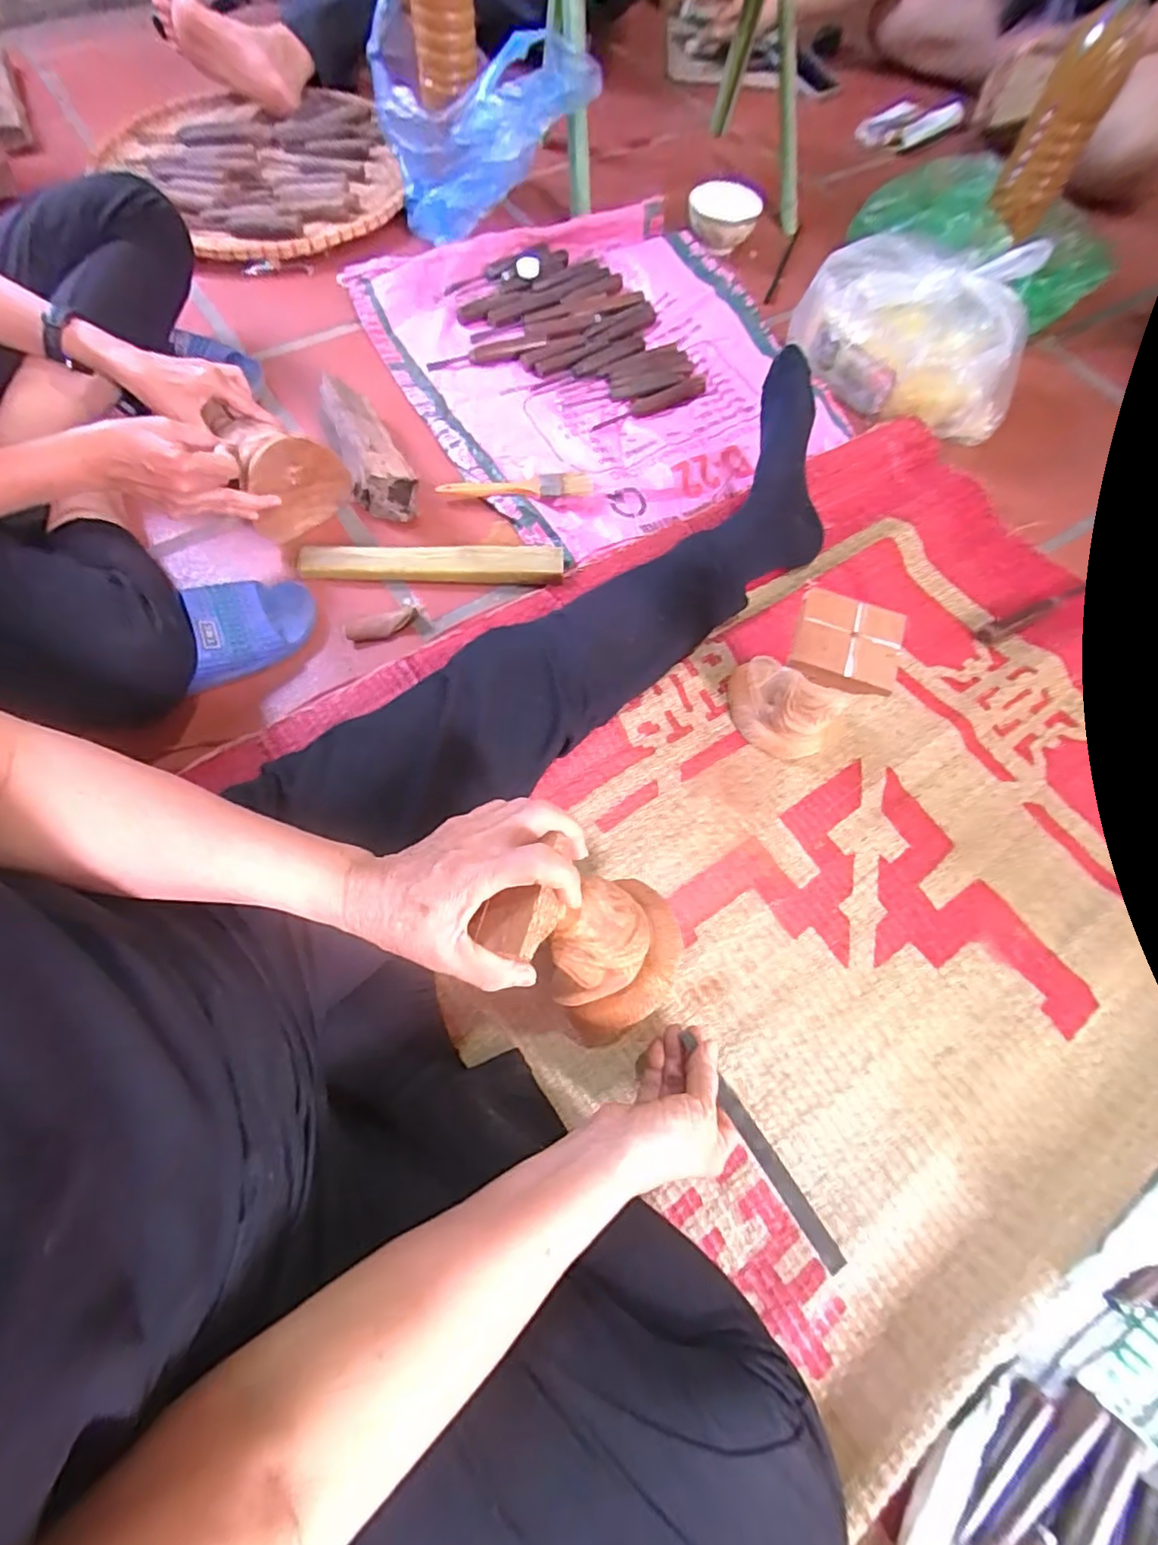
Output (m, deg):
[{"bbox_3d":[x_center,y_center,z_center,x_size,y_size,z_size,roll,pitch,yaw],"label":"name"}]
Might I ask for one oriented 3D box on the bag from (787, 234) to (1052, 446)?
[{"bbox_3d":[0.415,-0.551,0.750,0.279,0.121,0.179,18,68,7],"label":"bag"}]

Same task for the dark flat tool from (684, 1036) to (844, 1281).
[{"bbox_3d":[0.122,0.253,0.413,0.014,0.006,0.158,-28,57,-12],"label":"dark flat tool"}]

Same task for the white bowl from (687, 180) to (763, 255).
[{"bbox_3d":[0.214,-0.827,0.894,0.101,0.051,0.101,0,67,0],"label":"white bowl"}]

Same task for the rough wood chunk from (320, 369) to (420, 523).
[{"bbox_3d":[-0.247,-0.371,0.693,0.063,0.064,0.193,-26,70,-11],"label":"rough wood chunk"}]

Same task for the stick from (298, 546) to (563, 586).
[{"bbox_3d":[-0.161,-0.231,0.661,0.283,0.021,0.041,0,67,0],"label":"stick"}]

